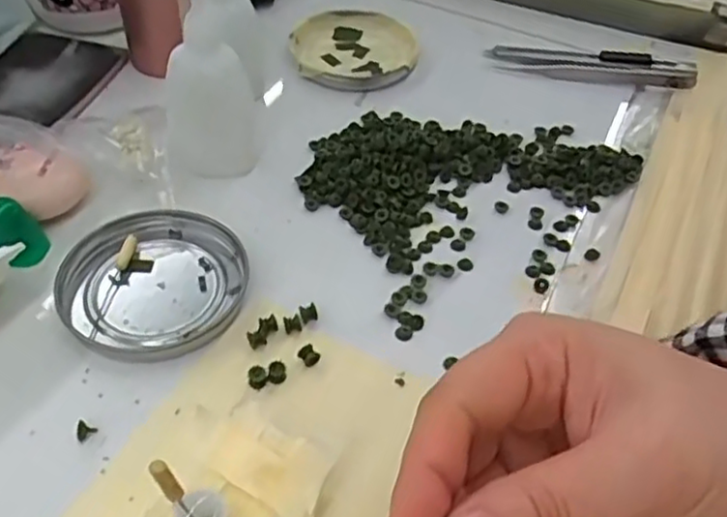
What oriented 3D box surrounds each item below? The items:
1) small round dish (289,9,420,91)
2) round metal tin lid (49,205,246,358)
[{"bbox_3d":[-0.007,-0.135,0.440,0.075,0.011,0.080,3,48,-3],"label":"small round dish"},{"bbox_3d":[-0.091,0.009,0.304,0.075,0.008,0.076,3,48,-3],"label":"round metal tin lid"}]

